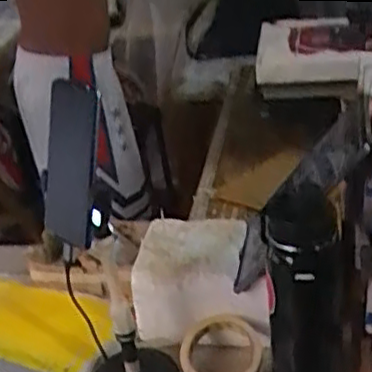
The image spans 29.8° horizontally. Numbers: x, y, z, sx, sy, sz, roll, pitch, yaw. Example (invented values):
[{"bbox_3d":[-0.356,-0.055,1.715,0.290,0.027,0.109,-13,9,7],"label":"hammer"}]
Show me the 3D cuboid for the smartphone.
[{"bbox_3d":[-0.119,-0.018,0.718,0.072,0.177,0.011,25,29,34],"label":"smartphone"}]

